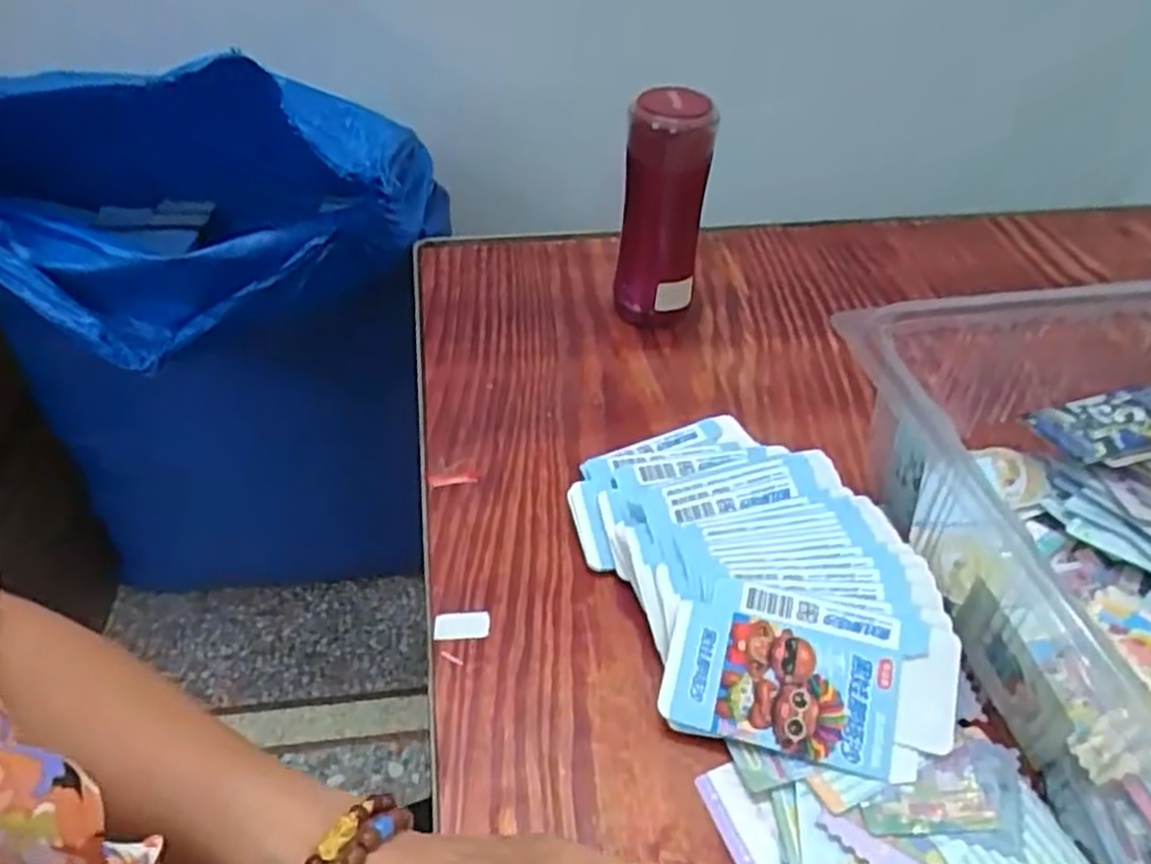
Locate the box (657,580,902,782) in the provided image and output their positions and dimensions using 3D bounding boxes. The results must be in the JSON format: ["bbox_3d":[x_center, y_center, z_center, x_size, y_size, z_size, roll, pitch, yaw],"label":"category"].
[{"bbox_3d":[0.111,0.128,0.421,0.118,0.004,0.083,12,66,11],"label":"box"}]

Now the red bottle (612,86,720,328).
[{"bbox_3d":[0.068,-0.170,0.637,0.064,0.192,0.058,0,44,-3],"label":"red bottle"}]

